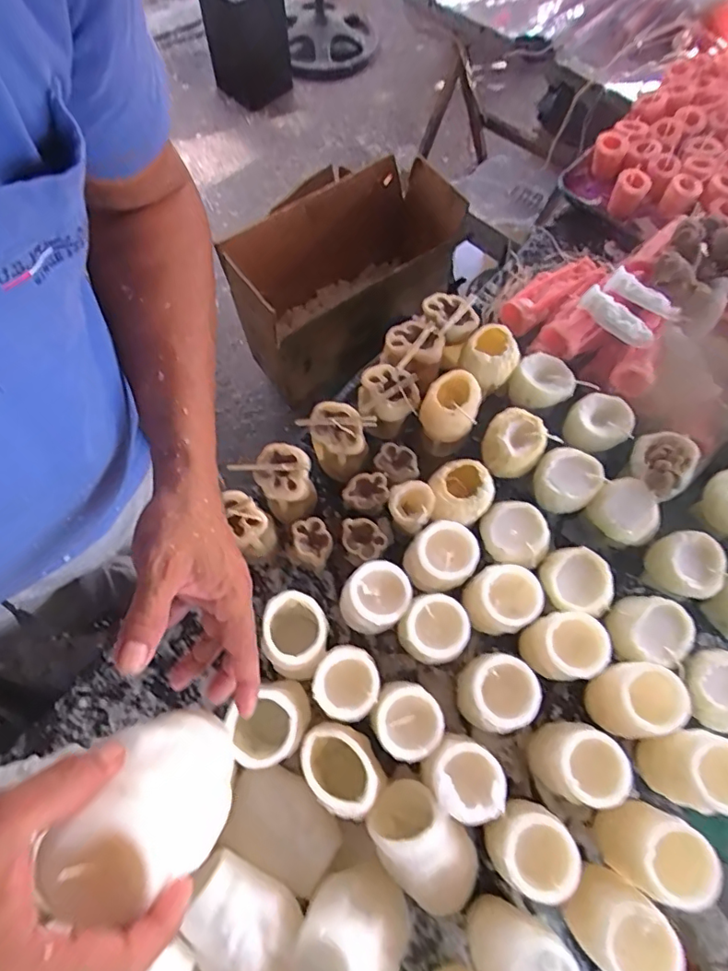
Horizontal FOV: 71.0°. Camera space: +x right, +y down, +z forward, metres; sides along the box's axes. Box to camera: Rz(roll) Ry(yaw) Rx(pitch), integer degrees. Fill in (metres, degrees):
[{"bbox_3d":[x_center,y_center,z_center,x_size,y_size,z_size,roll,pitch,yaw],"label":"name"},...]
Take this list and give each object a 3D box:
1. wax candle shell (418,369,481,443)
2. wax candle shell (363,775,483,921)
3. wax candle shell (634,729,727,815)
[{"bbox_3d":[0.102,-0.094,0.607,0.064,0.057,0.069,0,68,-1],"label":"wax candle shell"},{"bbox_3d":[0.054,0.335,0.470,0.085,0.120,0.066,-18,23,13],"label":"wax candle shell"},{"bbox_3d":[0.300,0.262,0.474,0.067,0.102,0.062,0,68,-1],"label":"wax candle shell"}]

